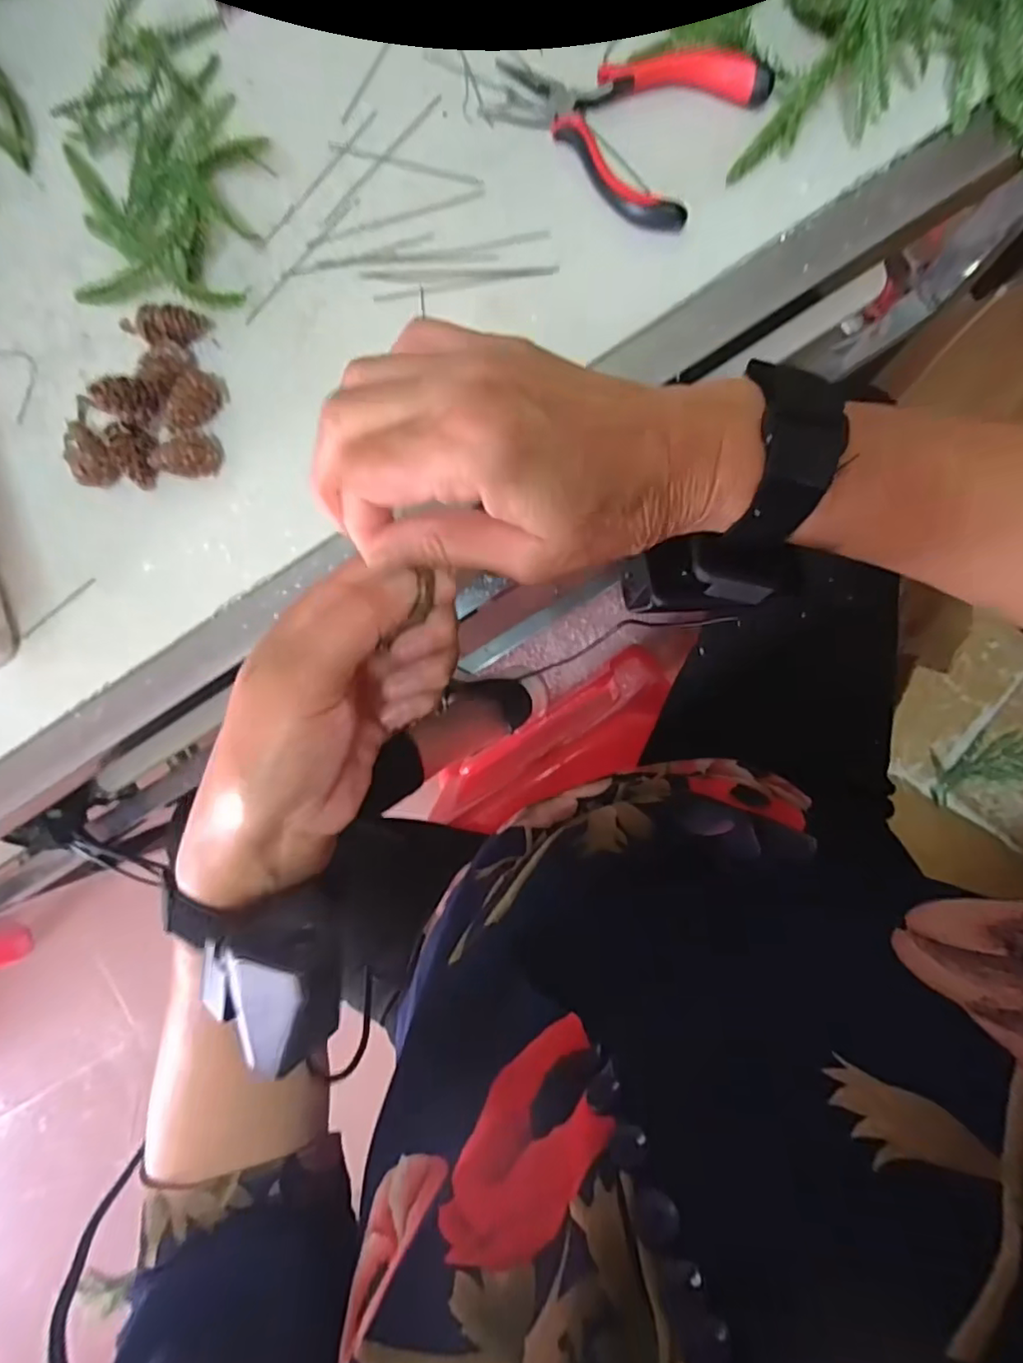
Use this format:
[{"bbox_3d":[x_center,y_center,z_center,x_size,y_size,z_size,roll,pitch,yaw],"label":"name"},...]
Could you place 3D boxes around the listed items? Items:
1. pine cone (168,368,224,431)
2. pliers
[{"bbox_3d":[-0.174,-0.154,0.340,0.018,0.022,0.033,32,93,4],"label":"pine cone"},{"bbox_3d":[0.055,-0.297,0.318,0.126,0.008,0.086,36,93,4],"label":"pliers"}]

